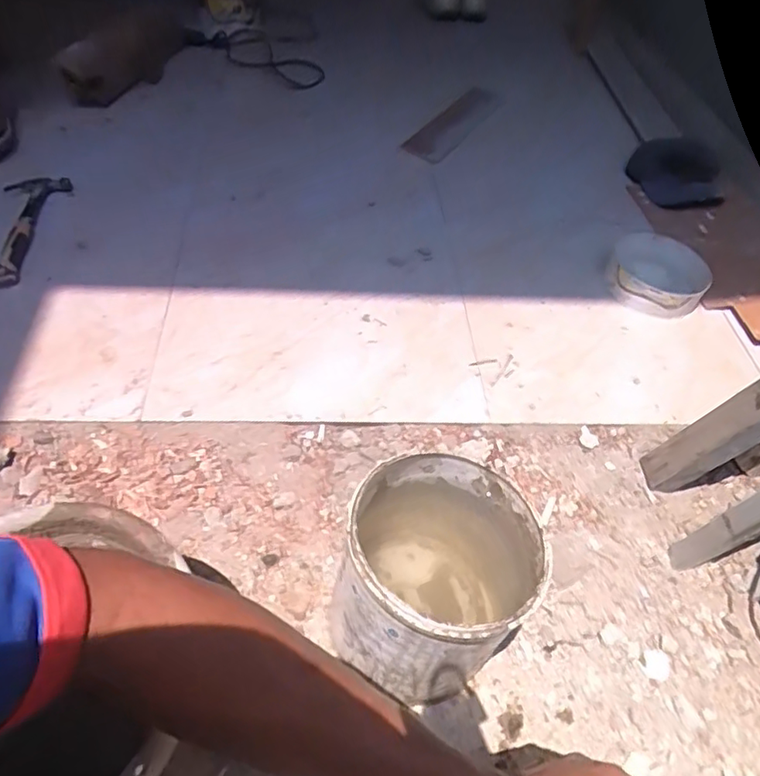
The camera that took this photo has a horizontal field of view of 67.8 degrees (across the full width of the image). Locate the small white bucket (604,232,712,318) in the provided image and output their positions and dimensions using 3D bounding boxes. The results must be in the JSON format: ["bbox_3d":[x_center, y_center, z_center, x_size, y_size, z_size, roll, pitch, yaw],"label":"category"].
[{"bbox_3d":[0.504,-0.199,1.037,0.172,0.082,0.179,4,50,-5],"label":"small white bucket"}]

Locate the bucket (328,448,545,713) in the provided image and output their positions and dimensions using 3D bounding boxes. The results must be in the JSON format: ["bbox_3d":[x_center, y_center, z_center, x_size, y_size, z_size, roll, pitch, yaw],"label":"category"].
[{"bbox_3d":[0.053,0.186,0.565,0.174,0.194,0.188,4,50,-5],"label":"bucket"}]

